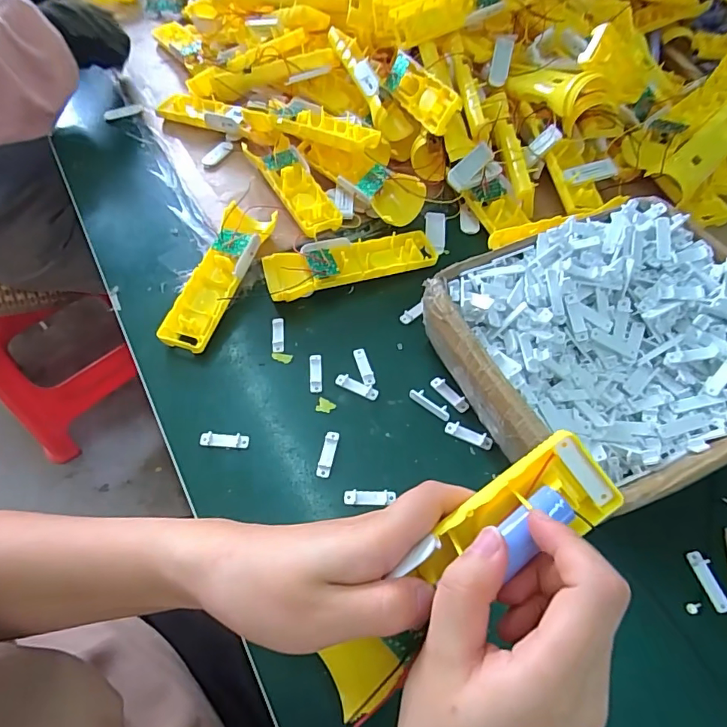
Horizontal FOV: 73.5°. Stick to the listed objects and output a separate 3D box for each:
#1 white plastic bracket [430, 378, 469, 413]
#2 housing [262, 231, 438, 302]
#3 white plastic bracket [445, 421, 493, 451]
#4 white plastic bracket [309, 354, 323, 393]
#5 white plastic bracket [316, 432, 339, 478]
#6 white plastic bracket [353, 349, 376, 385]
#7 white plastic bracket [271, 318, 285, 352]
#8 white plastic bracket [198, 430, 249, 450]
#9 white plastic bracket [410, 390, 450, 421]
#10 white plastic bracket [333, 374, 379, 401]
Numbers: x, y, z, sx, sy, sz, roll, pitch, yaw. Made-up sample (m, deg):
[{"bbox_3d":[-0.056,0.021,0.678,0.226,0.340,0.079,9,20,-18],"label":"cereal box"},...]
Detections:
[{"bbox_3d":[0.071,0.025,0.401,0.010,0.004,0.038,-34,62,-21],"label":"white plastic bracket"},{"bbox_3d":[-0.009,-0.096,0.466,0.166,0.032,0.047,-15,57,-10],"label":"housing"},{"bbox_3d":[0.083,0.056,0.382,0.038,0.004,0.012,23,59,15],"label":"white plastic bracket"},{"bbox_3d":[-0.041,0.008,0.413,0.011,0.004,0.036,-3,56,-2],"label":"white plastic bracket"},{"bbox_3d":[-0.027,0.069,0.372,0.010,0.004,0.037,9,57,6],"label":"white plastic bracket"},{"bbox_3d":[0.001,0.003,0.418,0.010,0.005,0.037,-14,57,-9],"label":"white plastic bracket"},{"bbox_3d":[-0.077,-0.025,0.438,0.011,0.005,0.036,-4,56,-3],"label":"white plastic bracket"},{"bbox_3d":[-0.108,0.059,0.378,0.037,0.004,0.012,3,56,2],"label":"white plastic bracket"},{"bbox_3d":[0.054,0.032,0.395,0.038,0.009,0.011,32,62,20],"label":"white plastic bracket"},{"bbox_3d":[-0.006,0.019,0.404,0.038,0.004,0.011,23,59,15],"label":"white plastic bracket"}]

